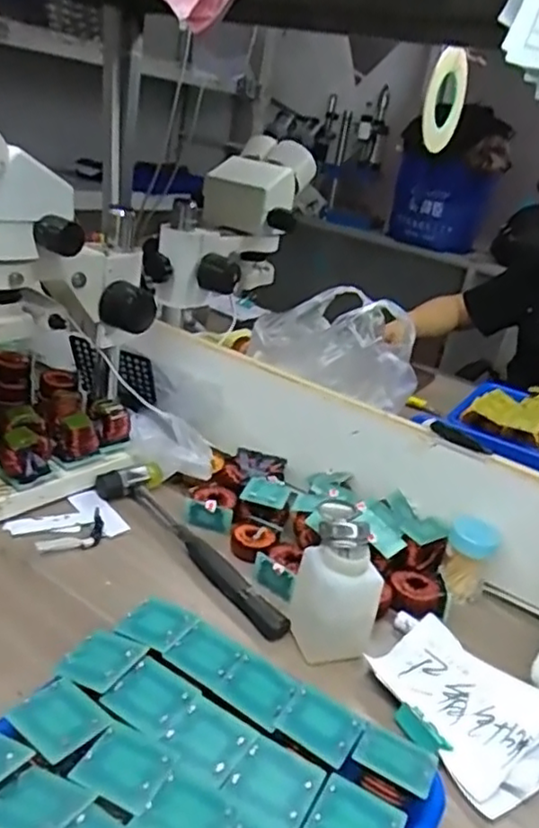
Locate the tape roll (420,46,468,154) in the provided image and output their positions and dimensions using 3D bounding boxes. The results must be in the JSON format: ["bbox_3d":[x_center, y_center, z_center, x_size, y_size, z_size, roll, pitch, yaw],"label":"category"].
[{"bbox_3d":[0.257,-0.455,0.974,0.015,0.137,0.113,29,70,33],"label":"tape roll"}]

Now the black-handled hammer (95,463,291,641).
[{"bbox_3d":[-0.067,0.118,0.639,0.068,0.023,0.264,-19,35,-39],"label":"black-handled hammer"}]

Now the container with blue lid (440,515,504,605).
[{"bbox_3d":[0.193,0.137,0.642,0.047,0.076,0.047,23,25,25],"label":"container with blue lid"}]

